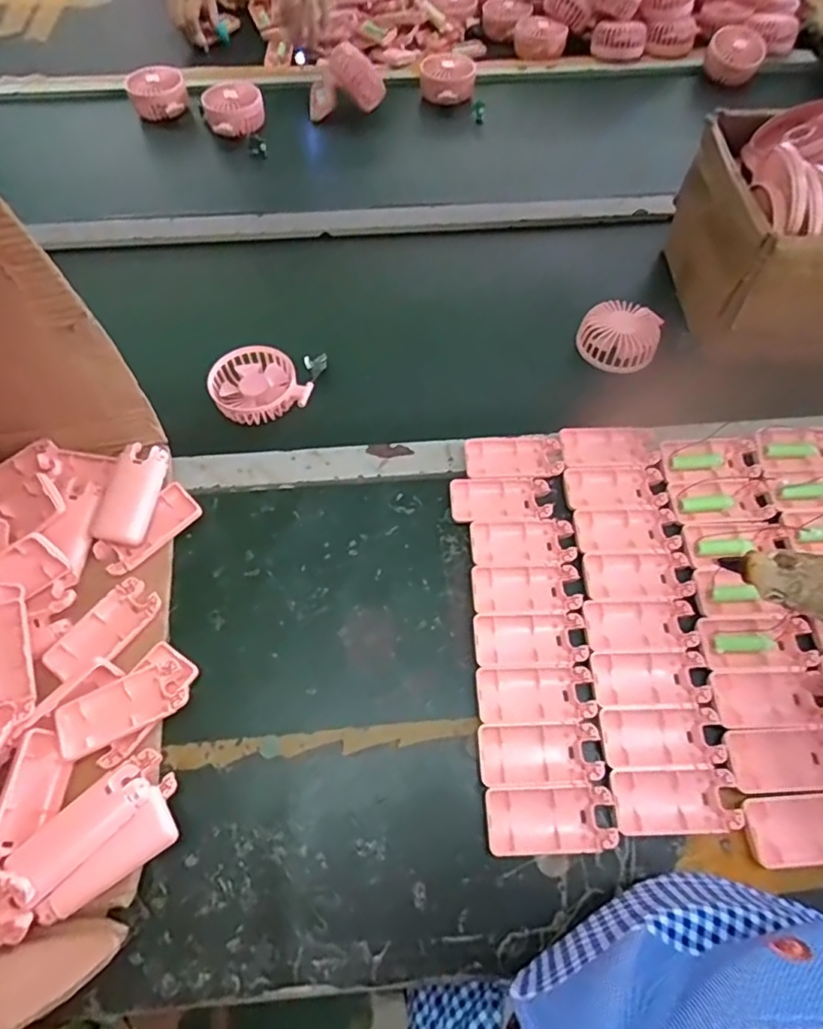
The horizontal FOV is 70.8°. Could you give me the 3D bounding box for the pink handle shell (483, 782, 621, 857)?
[{"bbox_3d":[0.104,0.230,0.439,0.094,0.019,0.044,-2,61,-2],"label":"pink handle shell"}]

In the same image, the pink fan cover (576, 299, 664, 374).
[{"bbox_3d":[0.238,-0.205,0.663,0.086,0.042,0.074,30,64,15],"label":"pink fan cover"}]

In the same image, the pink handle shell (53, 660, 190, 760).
[{"bbox_3d":[-0.225,0.150,0.452,0.094,0.012,0.044,-23,64,-13],"label":"pink handle shell"}]

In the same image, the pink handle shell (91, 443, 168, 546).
[{"bbox_3d":[-0.257,-0.020,0.533,0.045,0.010,0.092,15,79,-6],"label":"pink handle shell"}]

